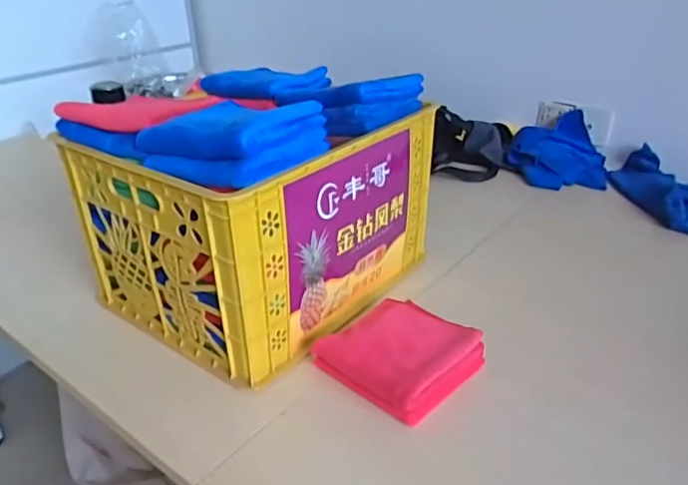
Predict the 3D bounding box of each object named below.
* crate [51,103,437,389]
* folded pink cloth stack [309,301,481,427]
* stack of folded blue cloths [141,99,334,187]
[{"bbox_3d":[-0.133,-0.053,0.923,0.383,0.276,0.455,15,33,31],"label":"crate"},{"bbox_3d":[0.075,0.148,0.770,0.170,0.045,0.164,-27,36,-36],"label":"folded pink cloth stack"},{"bbox_3d":[-0.132,-0.137,0.708,0.164,0.063,0.172,16,34,32],"label":"stack of folded blue cloths"}]

